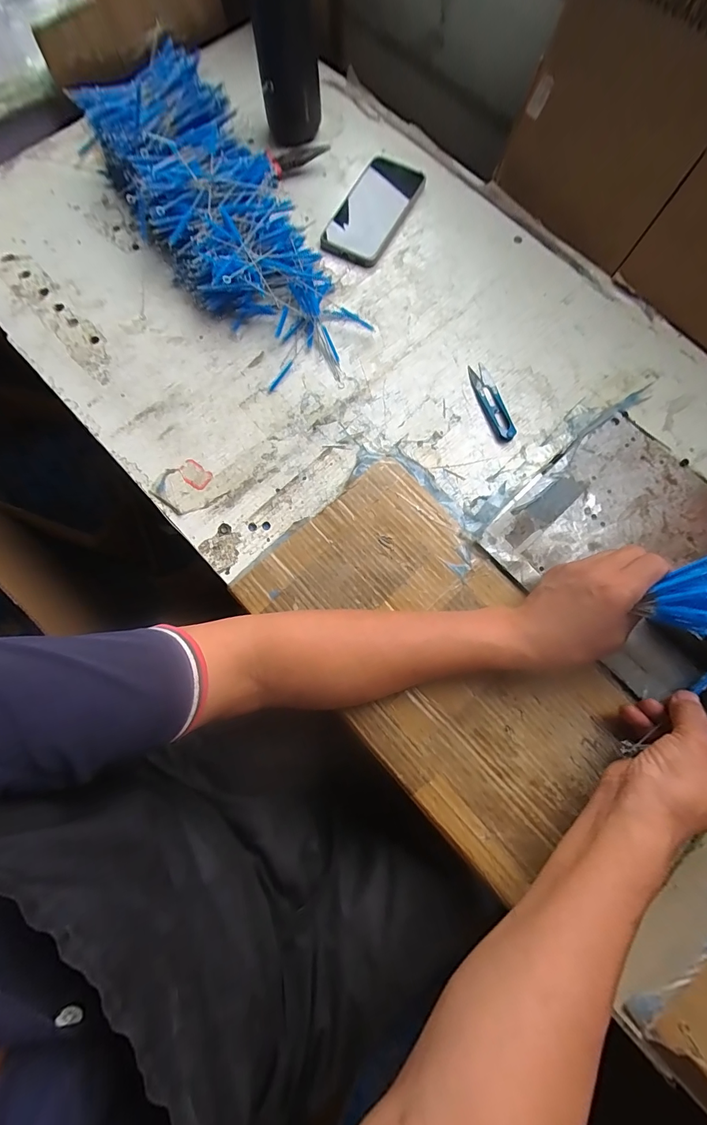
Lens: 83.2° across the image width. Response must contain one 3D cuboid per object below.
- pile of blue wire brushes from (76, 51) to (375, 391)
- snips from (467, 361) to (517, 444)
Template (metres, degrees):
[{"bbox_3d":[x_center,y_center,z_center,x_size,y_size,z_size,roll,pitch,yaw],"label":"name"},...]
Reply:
[{"bbox_3d":[-0.158,-0.409,0.461,0.164,0.072,0.428,-31,78,-8],"label":"pile of blue wire brushes"},{"bbox_3d":[0.160,-0.185,0.451,0.024,0.011,0.102,-19,77,-6],"label":"snips"}]

